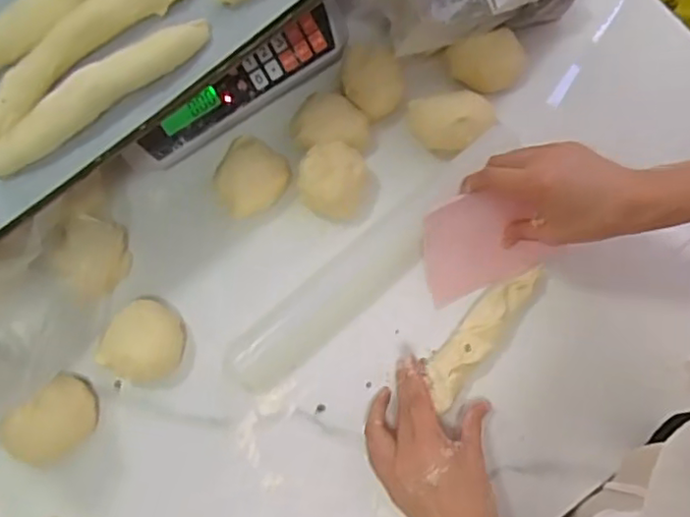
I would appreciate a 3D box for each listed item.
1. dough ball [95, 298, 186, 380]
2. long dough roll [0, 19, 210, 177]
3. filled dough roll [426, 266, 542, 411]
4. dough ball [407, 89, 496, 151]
[{"bbox_3d":[-0.169,0.072,0.529,0.064,0.043,0.070,41,80,11],"label":"dough ball"},{"bbox_3d":[-0.190,-0.128,0.480,0.190,0.022,0.029,-37,77,-7],"label":"long dough roll"},{"bbox_3d":[0.113,0.060,0.525,0.032,0.023,0.134,39,77,11],"label":"filled dough roll"},{"bbox_3d":[0.096,-0.125,0.567,0.078,0.036,0.057,3,75,3],"label":"dough ball"}]

